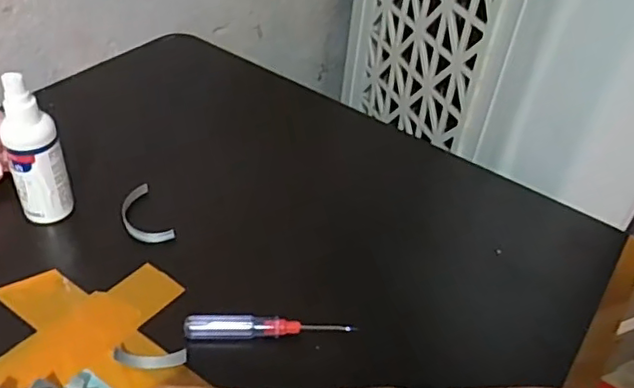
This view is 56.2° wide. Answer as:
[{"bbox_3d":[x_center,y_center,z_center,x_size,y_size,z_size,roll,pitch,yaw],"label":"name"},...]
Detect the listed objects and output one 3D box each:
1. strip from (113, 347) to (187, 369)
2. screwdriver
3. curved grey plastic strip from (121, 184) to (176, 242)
[{"bbox_3d":[-0.113,0.111,0.400,0.048,0.004,0.013,4,67,-8],"label":"strip"},{"bbox_3d":[-0.035,0.095,0.428,0.118,0.013,0.012,3,41,-4],"label":"screwdriver"},{"bbox_3d":[-0.148,0.019,0.505,0.032,0.011,0.067,-19,47,-26],"label":"curved grey plastic strip"}]

